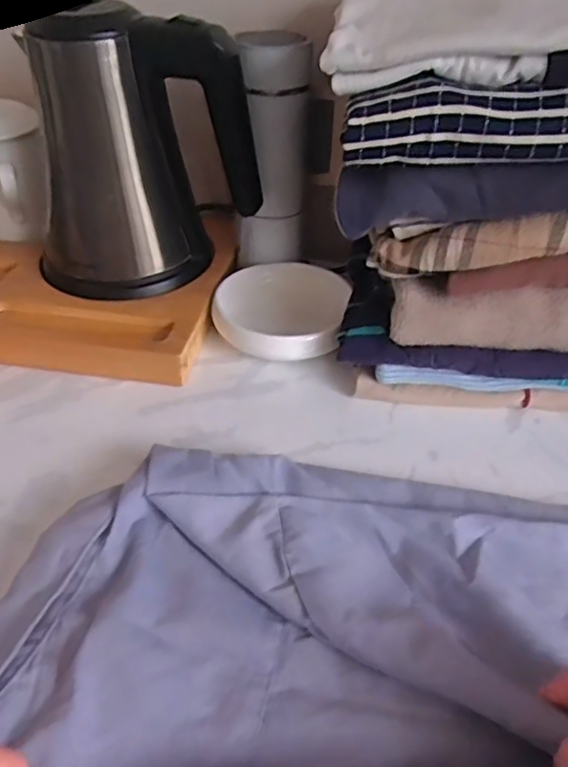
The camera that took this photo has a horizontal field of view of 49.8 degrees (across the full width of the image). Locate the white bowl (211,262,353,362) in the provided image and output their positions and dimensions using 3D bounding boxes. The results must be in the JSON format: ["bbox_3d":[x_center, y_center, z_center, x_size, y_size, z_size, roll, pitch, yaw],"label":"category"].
[{"bbox_3d":[-0.002,-0.059,0.513,0.105,0.038,0.105,1,41,-1],"label":"white bowl"}]

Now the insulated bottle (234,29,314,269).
[{"bbox_3d":[-0.010,-0.195,0.516,0.060,0.175,0.051,-10,43,-12],"label":"insulated bottle"}]

